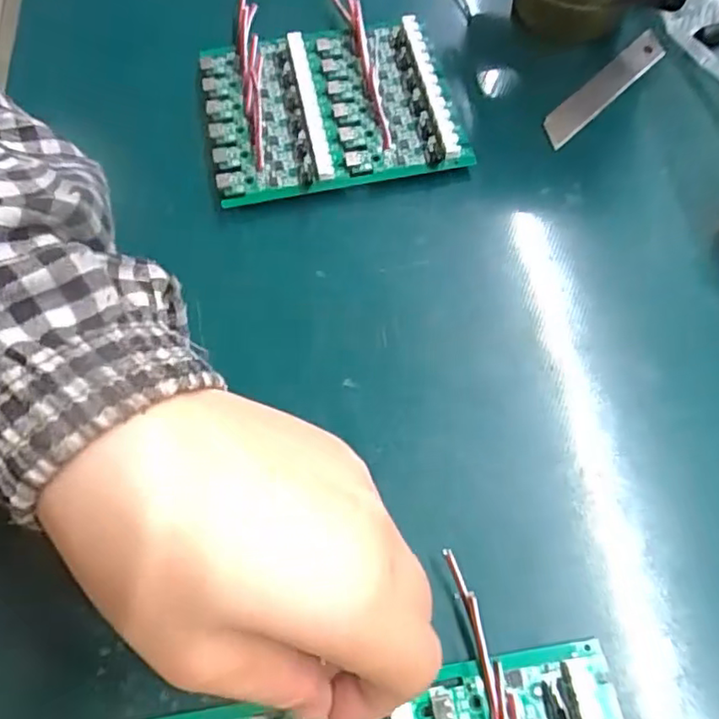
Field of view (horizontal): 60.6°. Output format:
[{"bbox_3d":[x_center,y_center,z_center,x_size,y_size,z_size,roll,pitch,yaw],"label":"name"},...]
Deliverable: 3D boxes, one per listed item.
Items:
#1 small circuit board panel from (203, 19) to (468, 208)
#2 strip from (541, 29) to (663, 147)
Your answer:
[{"bbox_3d":[-0.017,-0.129,0.315,0.117,0.017,0.095,-11,67,-3],"label":"small circuit board panel"},{"bbox_3d":[0.129,-0.143,0.323,0.092,0.004,0.016,-41,83,-14],"label":"strip"}]

